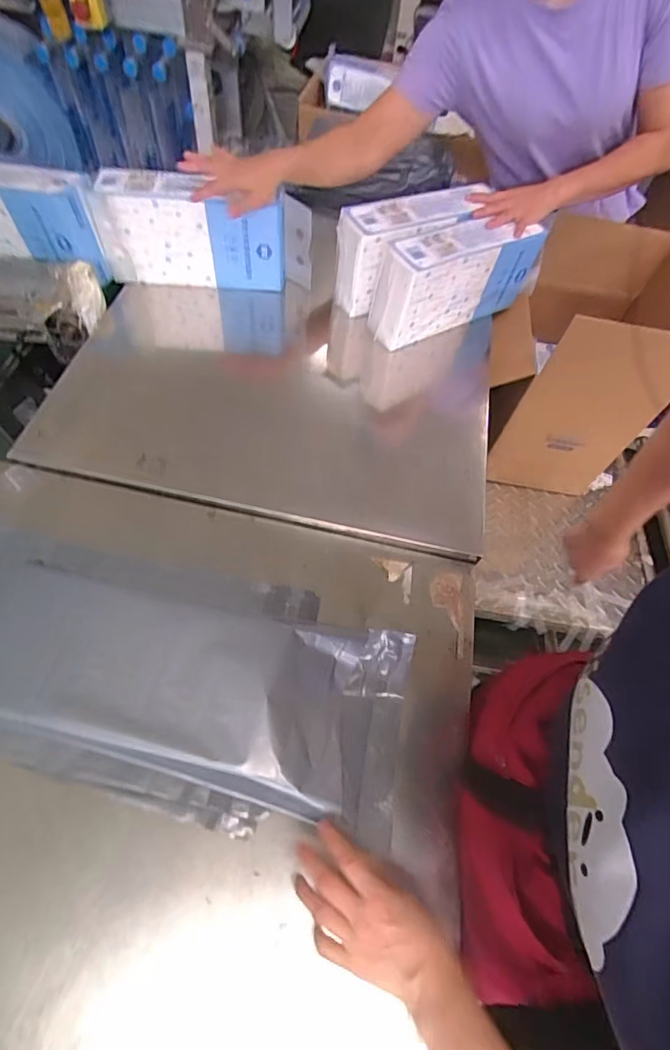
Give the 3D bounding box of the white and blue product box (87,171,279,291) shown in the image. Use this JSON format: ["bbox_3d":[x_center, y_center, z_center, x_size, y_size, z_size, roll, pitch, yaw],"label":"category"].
[{"bbox_3d":[-0.241,-0.493,0.834,0.289,0.166,0.066,2,59,-3],"label":"white and blue product box"}]

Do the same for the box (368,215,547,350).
[{"bbox_3d":[0.224,-0.463,0.913,0.340,0.159,0.096,-24,64,-17],"label":"box"}]

